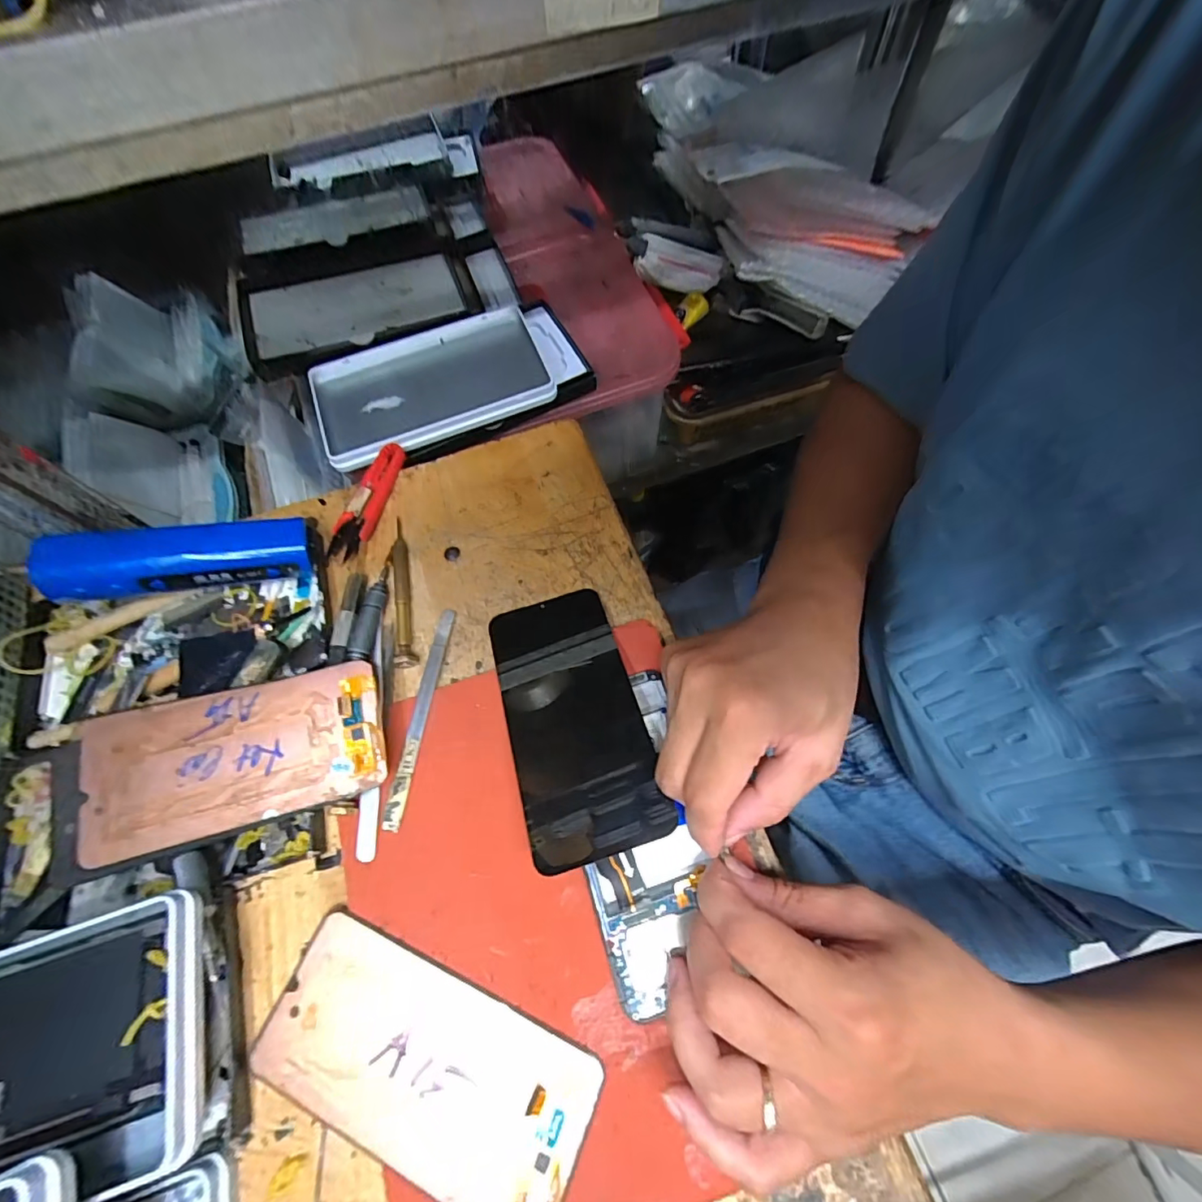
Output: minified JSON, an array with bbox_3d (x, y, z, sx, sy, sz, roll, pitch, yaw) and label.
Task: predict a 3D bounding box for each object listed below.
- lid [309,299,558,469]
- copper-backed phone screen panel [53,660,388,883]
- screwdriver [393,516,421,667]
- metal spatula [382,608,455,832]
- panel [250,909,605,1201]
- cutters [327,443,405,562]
[{"bbox_3d":[-0.134,-0.173,0.403,0.182,0.019,0.102,-20,67,-6],"label":"lid"},{"bbox_3d":[-0.198,0.081,0.267,0.160,0.006,0.078,-15,72,-7],"label":"copper-backed phone screen panel"},{"bbox_3d":[-0.127,-0.009,0.326,0.012,0.009,0.105,-9,66,-2],"label":"screwdriver"},{"bbox_3d":[-0.104,0.063,0.295,0.009,0.004,0.127,6,67,5],"label":"metal spatula"},{"bbox_3d":[-0.080,0.211,0.230,0.150,0.004,0.070,22,69,12],"label":"panel"},{"bbox_3d":[-0.162,-0.072,0.353,0.028,0.011,0.091,9,67,6],"label":"cutters"}]

